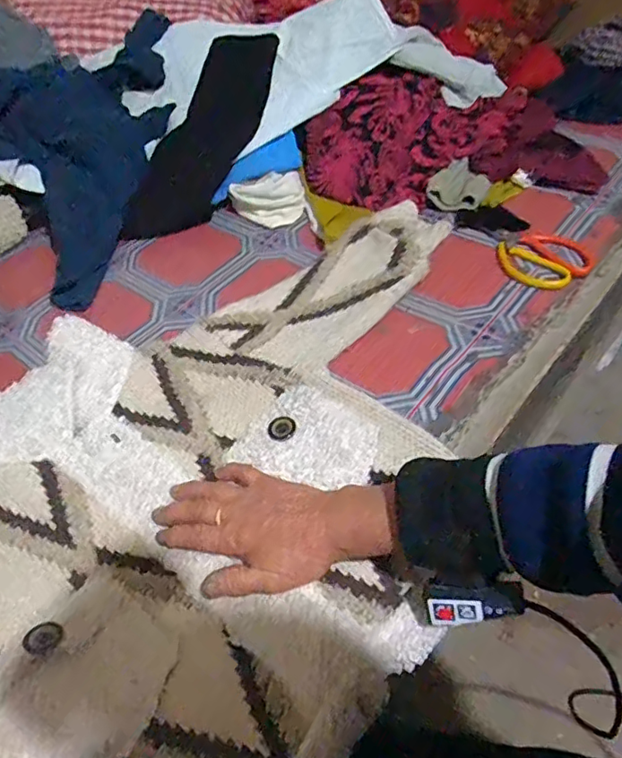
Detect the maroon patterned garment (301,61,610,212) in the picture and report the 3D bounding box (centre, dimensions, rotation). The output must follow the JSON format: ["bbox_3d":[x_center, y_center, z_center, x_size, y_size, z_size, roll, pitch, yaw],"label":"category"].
[{"bbox_3d":[0.203,-0.363,0.816,0.424,0.093,0.226,-6,49,0],"label":"maroon patterned garment"}]

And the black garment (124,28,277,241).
[{"bbox_3d":[-0.159,-0.370,0.850,0.126,0.052,0.361,25,84,24],"label":"black garment"}]

